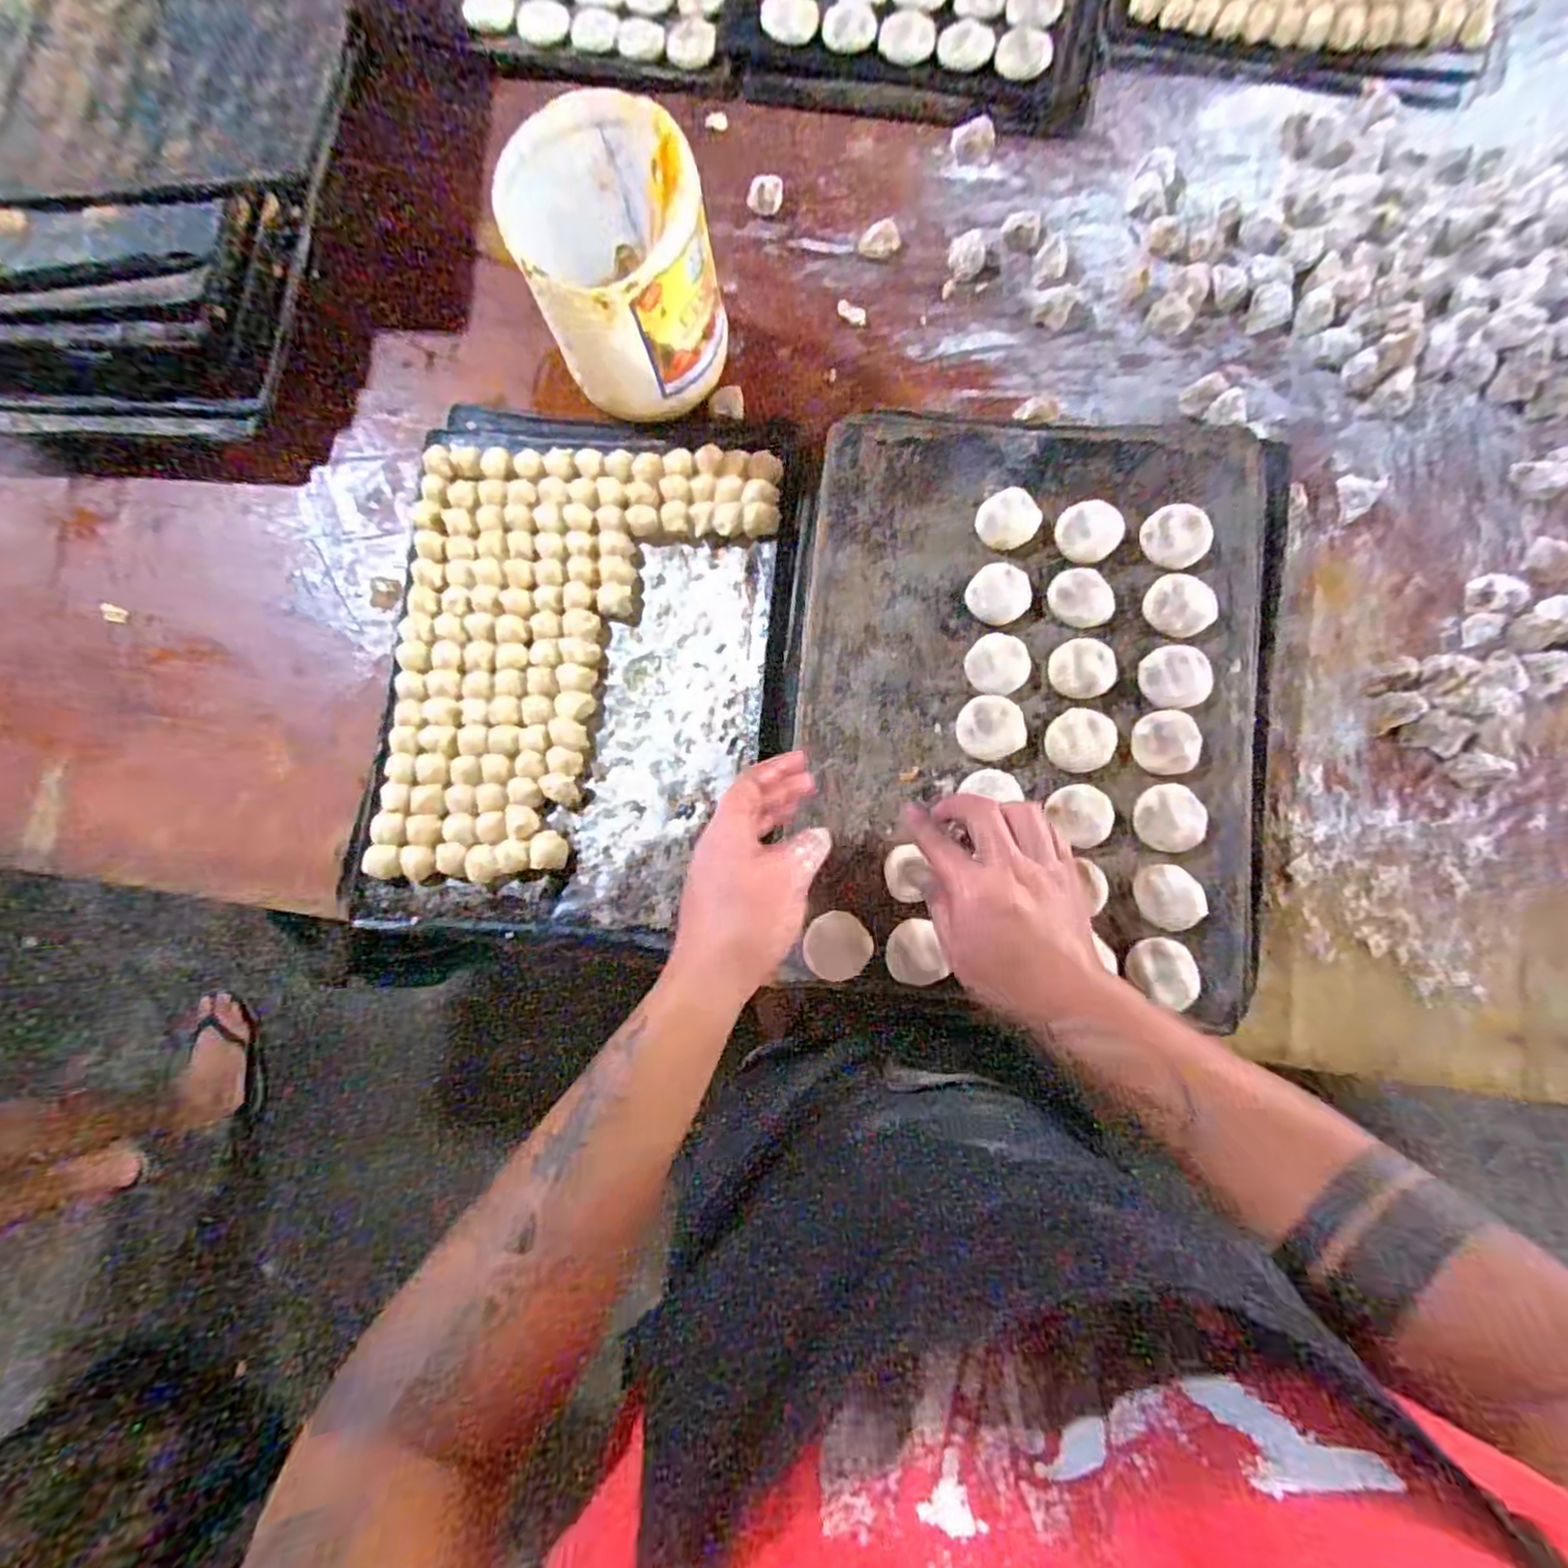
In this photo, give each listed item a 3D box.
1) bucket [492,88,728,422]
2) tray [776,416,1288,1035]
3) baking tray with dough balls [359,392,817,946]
[{"bbox_3d":[-0.127,-0.414,0.553,0.144,0.155,0.154,-16,81,2],"label":"bucket"},{"bbox_3d":[0.189,-0.062,0.526,0.365,0.036,0.448,4,85,5],"label":"tray"},{"bbox_3d":[-0.170,-0.100,0.604,0.339,0.044,0.464,5,83,5],"label":"baking tray with dough balls"}]

